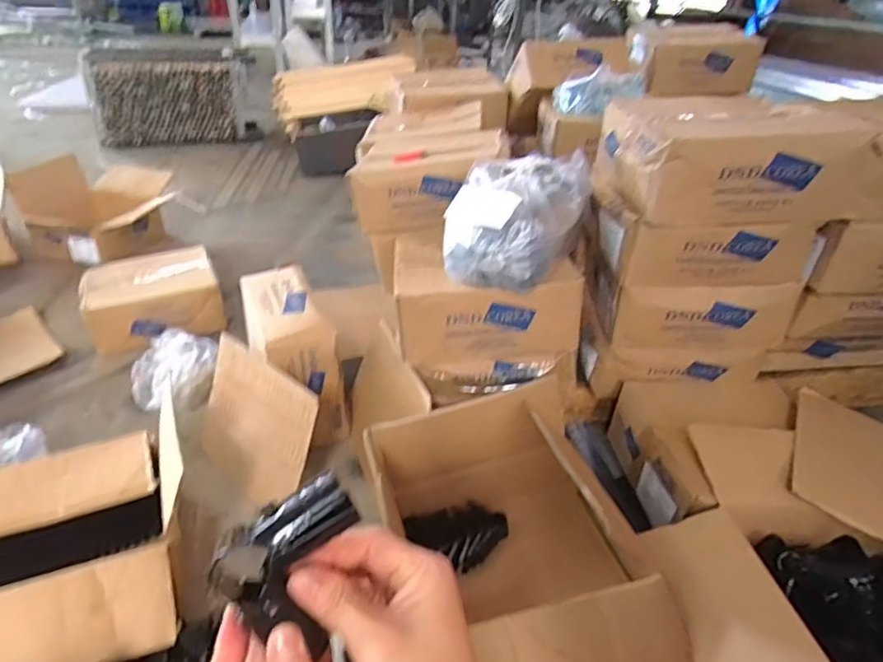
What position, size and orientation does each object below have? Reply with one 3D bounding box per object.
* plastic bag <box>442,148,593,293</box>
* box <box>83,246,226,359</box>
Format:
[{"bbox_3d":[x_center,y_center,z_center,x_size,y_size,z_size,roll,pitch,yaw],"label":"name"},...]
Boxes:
[{"bbox_3d":[0.120,-0.191,0.949,0.209,0.160,0.220,16,34,20],"label":"plastic bag"},{"bbox_3d":[-0.794,-0.092,1.518,0.329,0.131,0.320,-16,37,-27],"label":"box"}]

